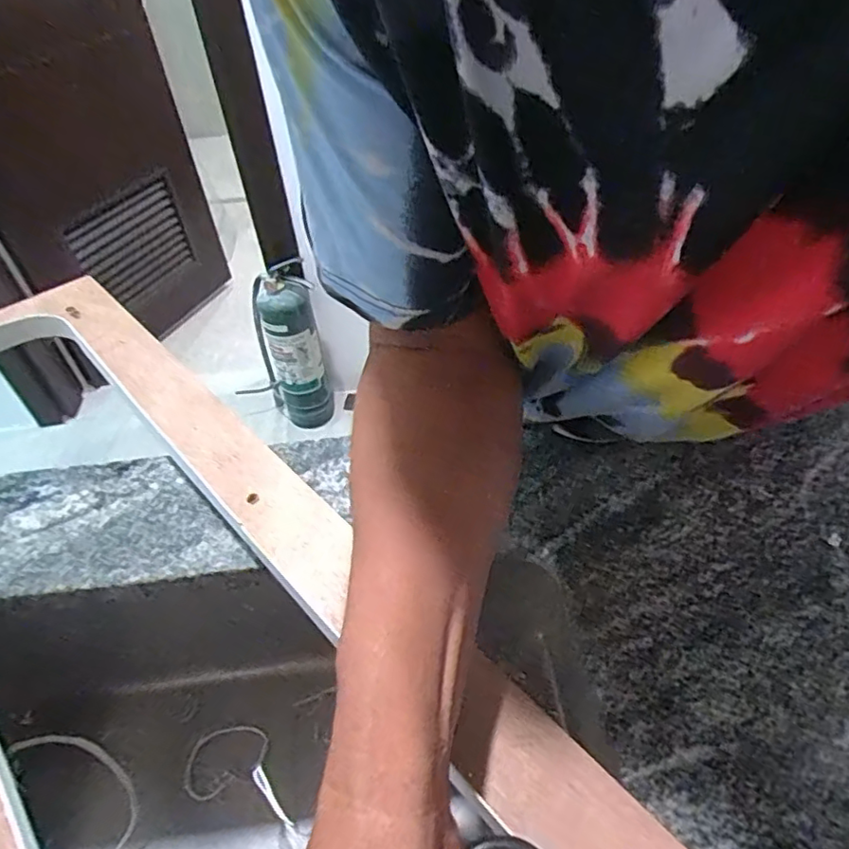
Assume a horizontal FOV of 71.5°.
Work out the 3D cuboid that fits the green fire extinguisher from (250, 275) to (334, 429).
[{"bbox_3d":[-0.365,-0.182,1.628,0.151,0.490,0.123,-17,46,-12],"label":"green fire extinguisher"}]

